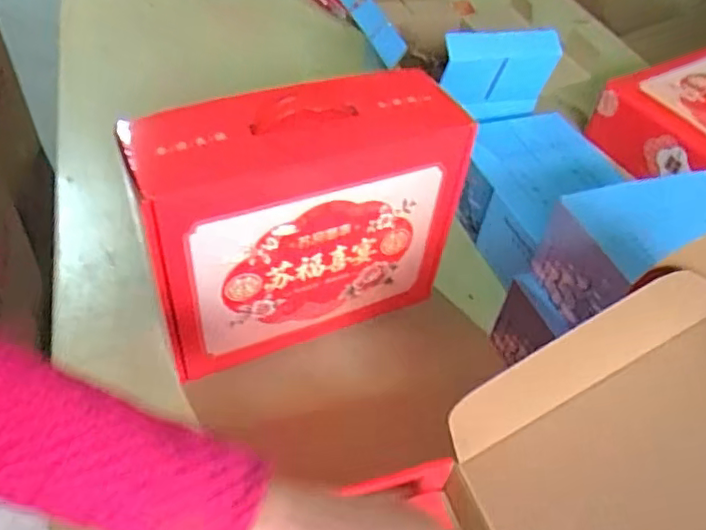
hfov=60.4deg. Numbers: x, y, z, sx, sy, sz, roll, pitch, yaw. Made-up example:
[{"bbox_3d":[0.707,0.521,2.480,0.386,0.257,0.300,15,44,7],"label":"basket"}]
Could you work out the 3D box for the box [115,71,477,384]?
[{"bbox_3d":[-0.052,-0.040,0.676,0.336,0.295,0.113,-18,52,-22],"label":"box"}]

